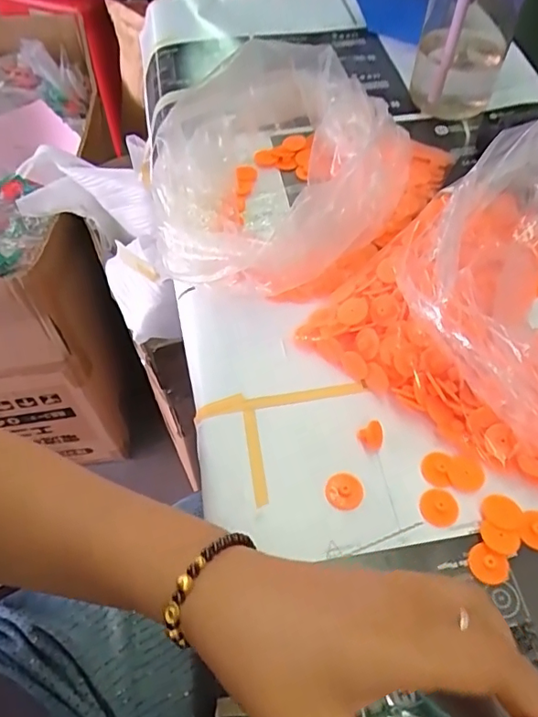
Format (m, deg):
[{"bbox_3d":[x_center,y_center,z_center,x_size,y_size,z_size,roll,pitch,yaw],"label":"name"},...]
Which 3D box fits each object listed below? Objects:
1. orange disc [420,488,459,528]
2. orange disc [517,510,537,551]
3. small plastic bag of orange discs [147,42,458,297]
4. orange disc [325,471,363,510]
[{"bbox_3d":[0.102,0.087,0.314,0.022,0.007,0.024,0,57,0],"label":"orange disc"},{"bbox_3d":[0.156,0.099,0.304,0.020,0.004,0.024,34,63,20],"label":"orange disc"},{"bbox_3d":[0.015,-0.158,0.429,0.194,0.086,0.245,34,64,20],"label":"small plastic bag of orange discs"},{"bbox_3d":[0.046,0.081,0.323,0.023,0.007,0.022,0,57,0],"label":"orange disc"}]

